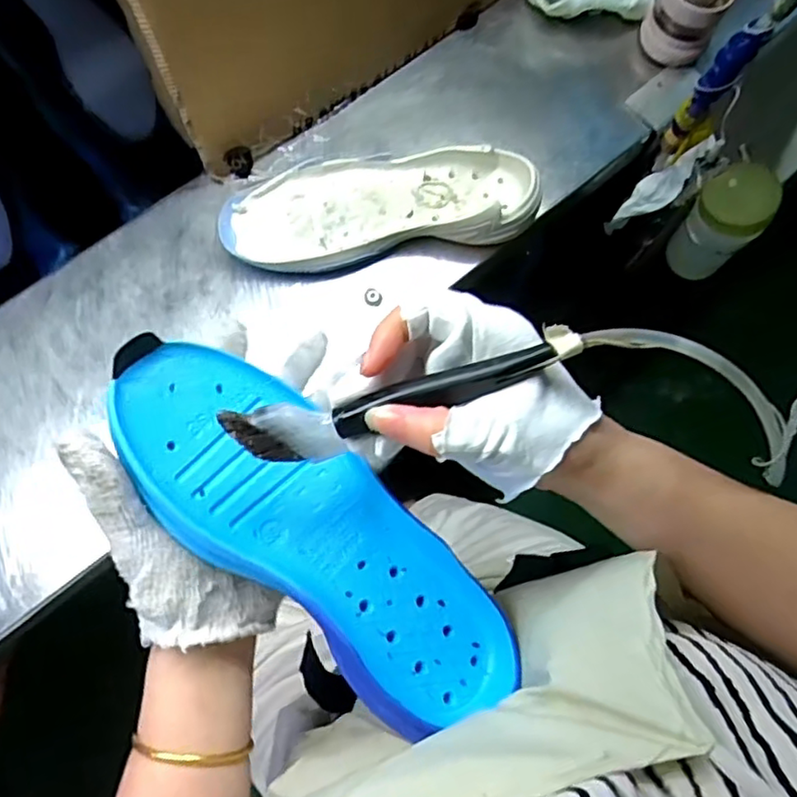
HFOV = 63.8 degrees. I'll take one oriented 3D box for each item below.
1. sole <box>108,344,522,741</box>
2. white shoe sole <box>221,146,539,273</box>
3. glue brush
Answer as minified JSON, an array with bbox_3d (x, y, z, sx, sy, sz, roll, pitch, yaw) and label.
[{"bbox_3d":[-0.041,0.068,0.323,0.236,0.030,0.084,42,76,-1],"label":"sole"},{"bbox_3d":[-0.018,-0.175,0.585,0.282,0.040,0.098,-9,72,-3],"label":"white shoe sole"},{"bbox_3d":[0.001,0.000,0.285,0.158,0.025,0.024,-17,72,9],"label":"glue brush"}]

